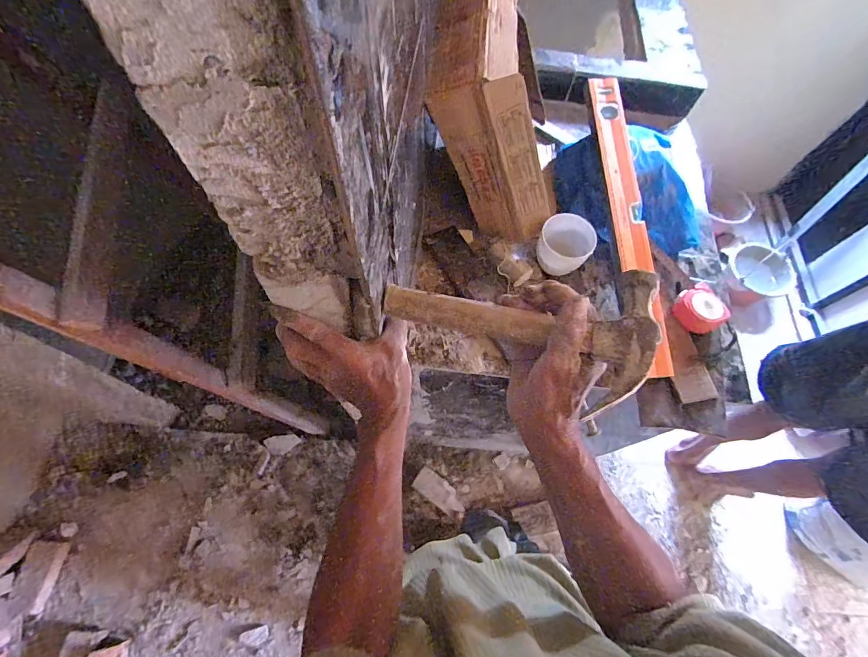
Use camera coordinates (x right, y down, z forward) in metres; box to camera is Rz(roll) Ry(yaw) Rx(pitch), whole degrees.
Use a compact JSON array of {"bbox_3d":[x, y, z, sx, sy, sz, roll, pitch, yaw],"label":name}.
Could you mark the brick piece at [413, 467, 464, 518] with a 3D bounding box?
[{"bbox_3d":[0.022,0.510,1.241,0.172,0.031,0.077,35,68,13],"label":"brick piece"}]

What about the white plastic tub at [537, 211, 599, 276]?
[{"bbox_3d":[0.234,-0.148,0.715,0.090,0.073,0.080,32,67,12],"label":"white plastic tub"}]

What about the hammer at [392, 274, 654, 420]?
[{"bbox_3d":[0.064,-0.005,0.347,0.231,0.029,0.112,10,64,18],"label":"hammer"}]

